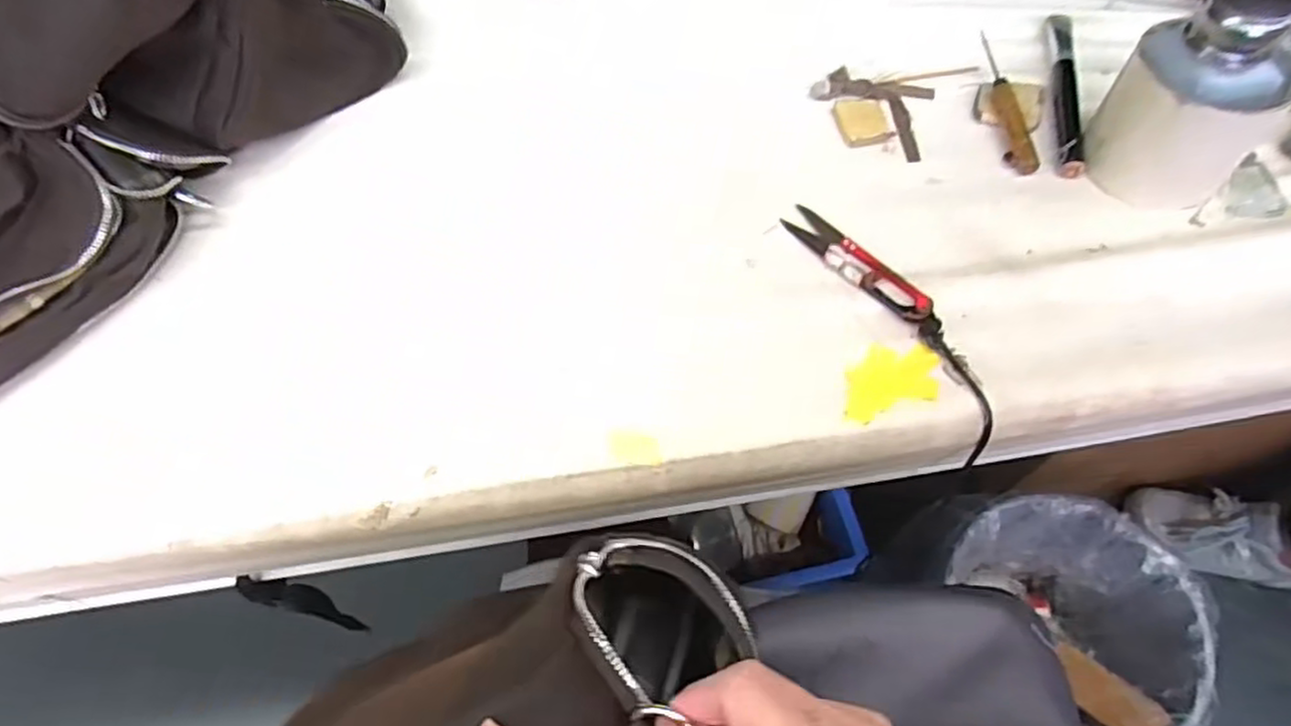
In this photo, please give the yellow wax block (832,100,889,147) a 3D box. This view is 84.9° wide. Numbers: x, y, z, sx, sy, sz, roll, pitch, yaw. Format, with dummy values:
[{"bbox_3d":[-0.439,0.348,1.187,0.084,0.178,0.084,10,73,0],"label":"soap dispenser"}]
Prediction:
[{"bbox_3d":[0.138,-0.154,0.450,0.031,0.004,0.038,-3,61,1],"label":"yellow wax block"}]

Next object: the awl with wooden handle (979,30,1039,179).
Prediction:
[{"bbox_3d":[0.227,-0.166,0.444,0.016,0.014,0.113,-1,61,2],"label":"awl with wooden handle"}]

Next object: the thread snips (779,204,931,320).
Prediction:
[{"bbox_3d":[0.117,-0.057,0.391,0.025,0.009,0.098,-39,66,-17],"label":"thread snips"}]

